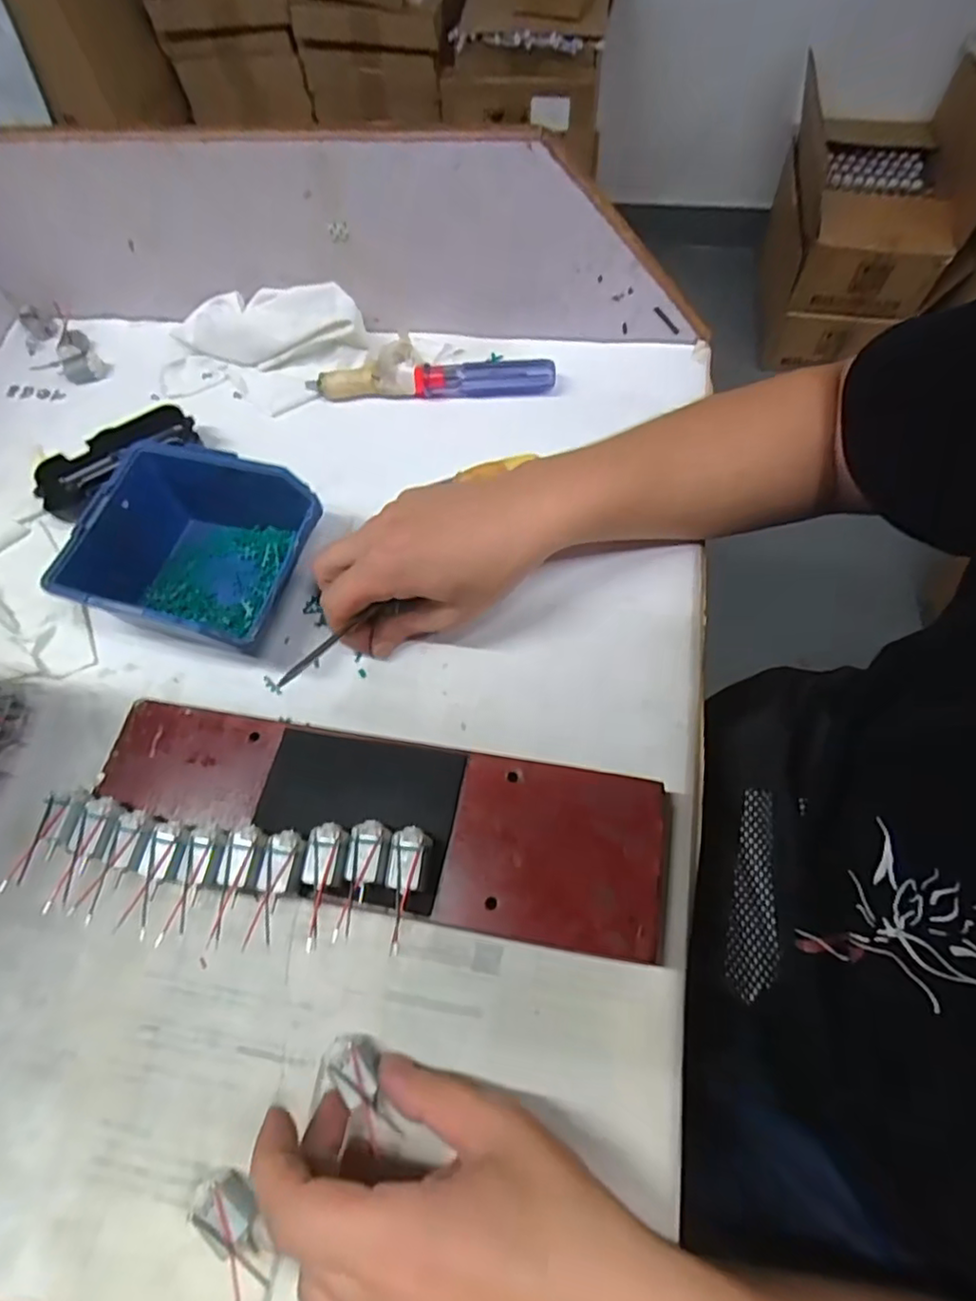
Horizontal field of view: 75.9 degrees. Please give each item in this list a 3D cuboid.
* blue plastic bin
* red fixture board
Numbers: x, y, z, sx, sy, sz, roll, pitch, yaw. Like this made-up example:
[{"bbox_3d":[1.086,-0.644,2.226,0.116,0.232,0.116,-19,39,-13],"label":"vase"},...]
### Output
[{"bbox_3d":[-0.173,-0.056,0.381,0.121,0.061,0.109,16,67,10],"label":"blue plastic bin"},{"bbox_3d":[-0.058,0.086,0.318,0.285,0.040,0.082,8,66,7],"label":"red fixture board"}]

